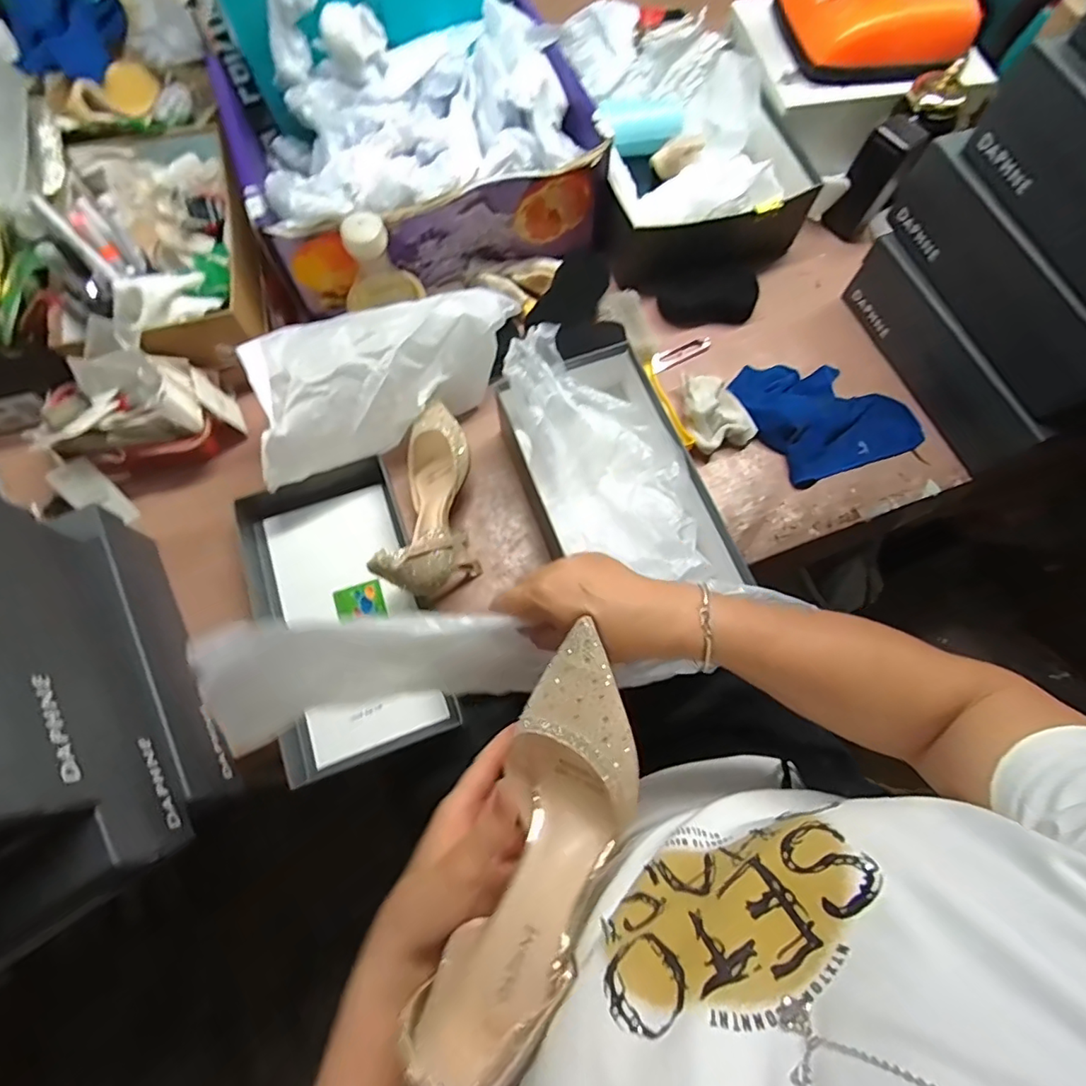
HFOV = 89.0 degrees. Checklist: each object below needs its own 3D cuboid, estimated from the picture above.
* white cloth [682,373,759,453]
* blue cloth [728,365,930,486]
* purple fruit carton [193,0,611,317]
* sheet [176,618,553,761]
[{"bbox_3d":[0.204,-0.159,0.661,0.077,0.043,0.101,-15,72,-7],"label":"white cloth"},{"bbox_3d":[0.346,-0.165,0.670,0.194,0.023,0.161,-19,72,-8],"label":"blue cloth"},{"bbox_3d":[-0.159,-0.516,0.595,0.380,0.304,0.330,-22,73,-9],"label":"purple fruit carton"},{"bbox_3d":[-0.114,0.094,0.401,0.227,0.069,0.069,0,69,-24],"label":"sheet"}]

